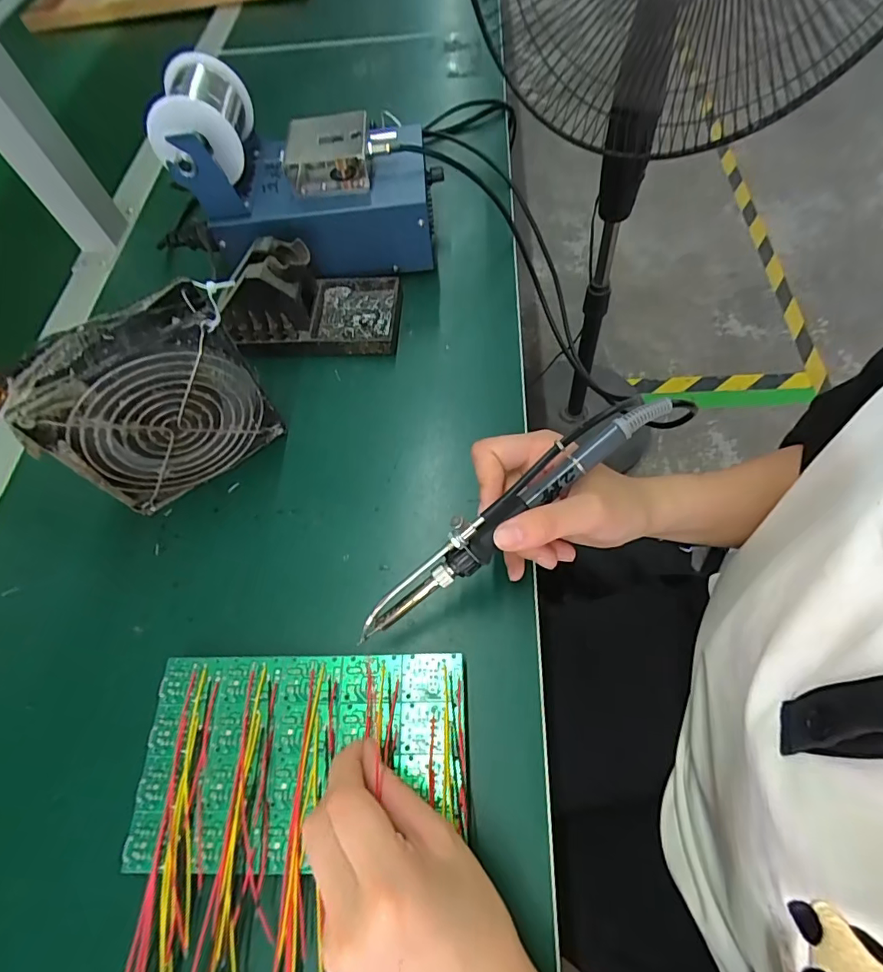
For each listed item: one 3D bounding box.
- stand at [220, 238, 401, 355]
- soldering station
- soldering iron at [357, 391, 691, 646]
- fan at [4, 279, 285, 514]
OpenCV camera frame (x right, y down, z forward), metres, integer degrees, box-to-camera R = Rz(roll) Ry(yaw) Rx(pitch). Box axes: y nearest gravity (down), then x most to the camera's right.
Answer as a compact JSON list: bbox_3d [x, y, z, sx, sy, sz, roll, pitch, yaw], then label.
[{"bbox_3d":[-0.105,-0.156,0.399,0.134,0.069,0.076,0,63,4],"label":"stand"},{"bbox_3d":[-0.110,-0.258,0.419,0.201,0.131,0.118,-4,63,1],"label":"soldering station"},{"bbox_3d":[0.042,0.012,0.266,0.213,0.036,0.023,-38,66,2],"label":"soldering iron"},{"bbox_3d":[-0.180,-0.051,0.322,0.121,0.122,0.043,-33,65,-13],"label":"fan"}]

